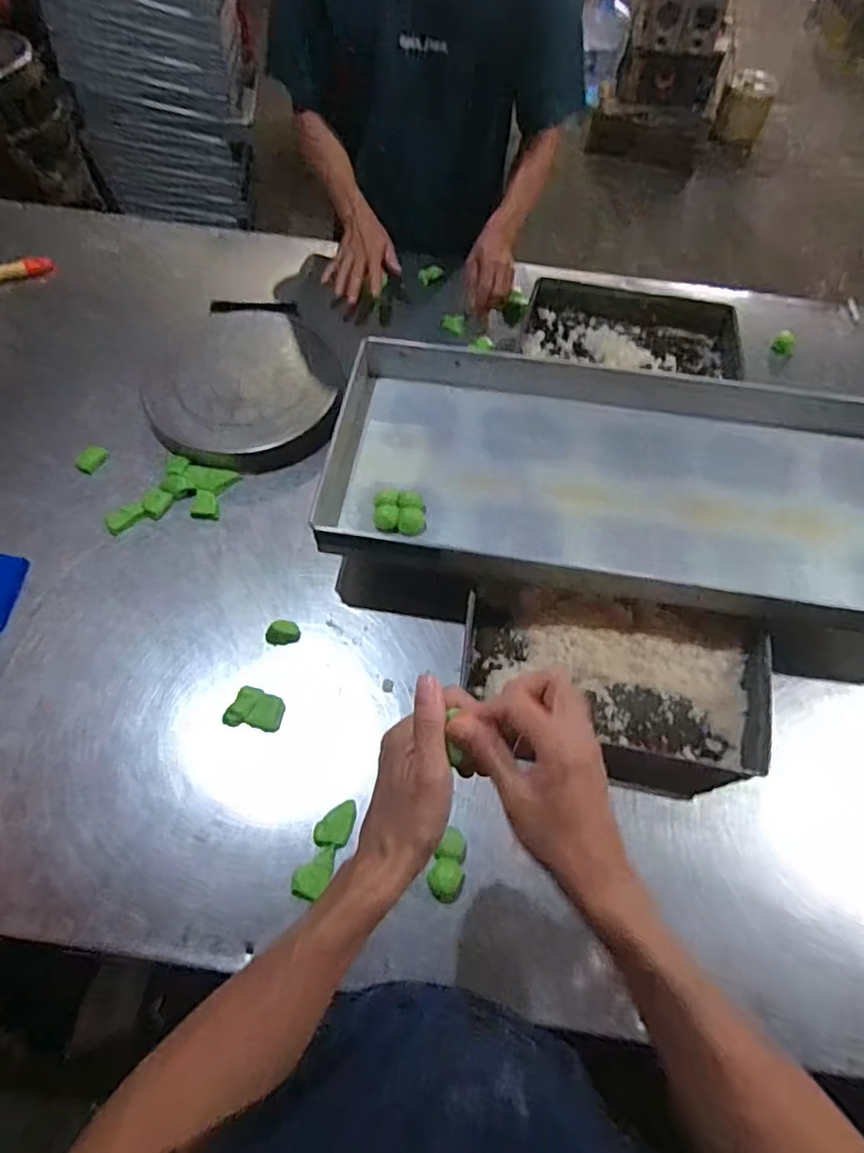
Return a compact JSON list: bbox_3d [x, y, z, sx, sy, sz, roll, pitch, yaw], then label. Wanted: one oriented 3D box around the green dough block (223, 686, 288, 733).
[{"bbox_3d":[-0.217,0.164,0.750,0.065,0.029,0.044,11,59,3],"label":"green dough block"}]

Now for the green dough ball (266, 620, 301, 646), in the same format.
[{"bbox_3d":[-0.194,0.073,0.800,0.042,0.021,0.027,-6,60,-7],"label":"green dough ball"}]

